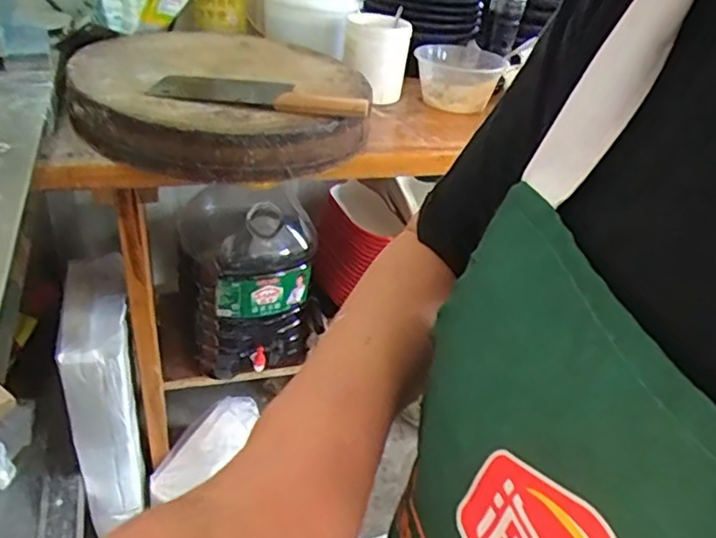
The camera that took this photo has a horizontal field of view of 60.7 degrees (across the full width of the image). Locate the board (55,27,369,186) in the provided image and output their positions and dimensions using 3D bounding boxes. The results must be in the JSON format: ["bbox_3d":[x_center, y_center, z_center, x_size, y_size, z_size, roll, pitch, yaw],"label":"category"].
[{"bbox_3d":[-0.198,-0.253,0.901,0.407,0.094,0.387,5,31,-3],"label":"board"}]

